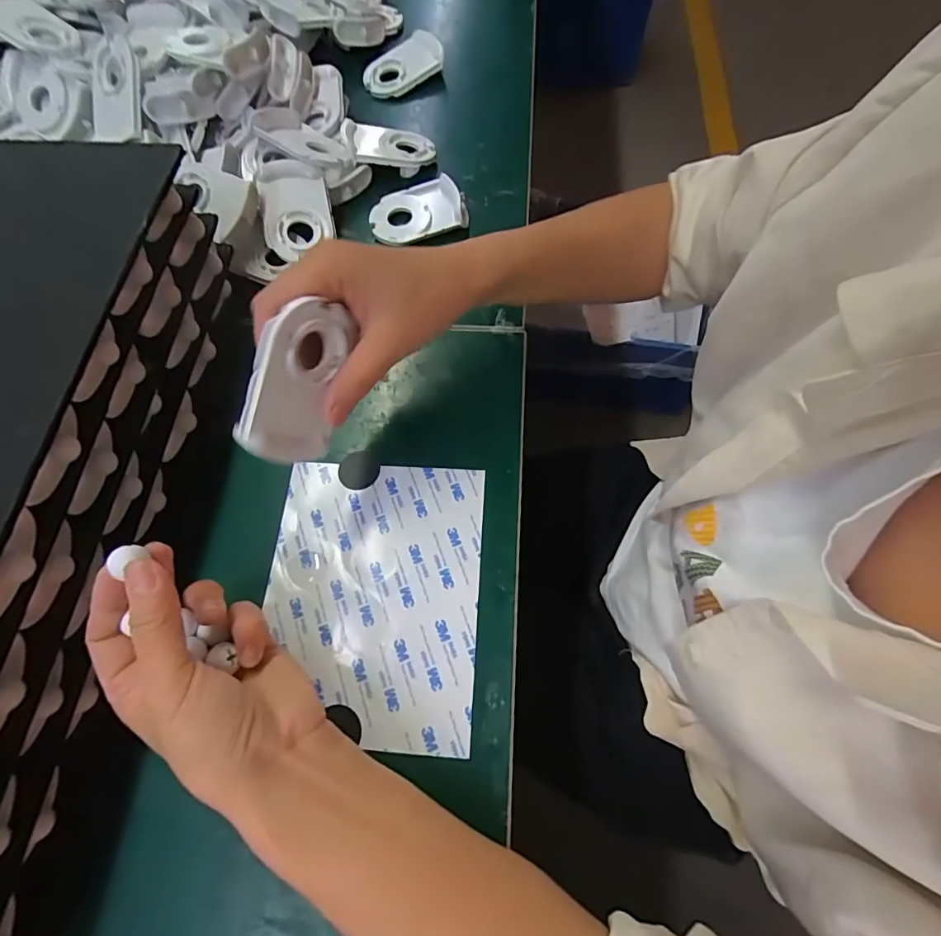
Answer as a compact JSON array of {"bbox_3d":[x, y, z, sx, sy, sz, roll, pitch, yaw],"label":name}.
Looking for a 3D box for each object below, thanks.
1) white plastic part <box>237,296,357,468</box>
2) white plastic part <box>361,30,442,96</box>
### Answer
[{"bbox_3d":[-0.089,-0.044,0.244,0.011,0.048,0.082,24,101,34],"label":"white plastic part"},{"bbox_3d":[-0.070,-0.429,0.502,0.092,0.018,0.055,-35,76,-13],"label":"white plastic part"}]

